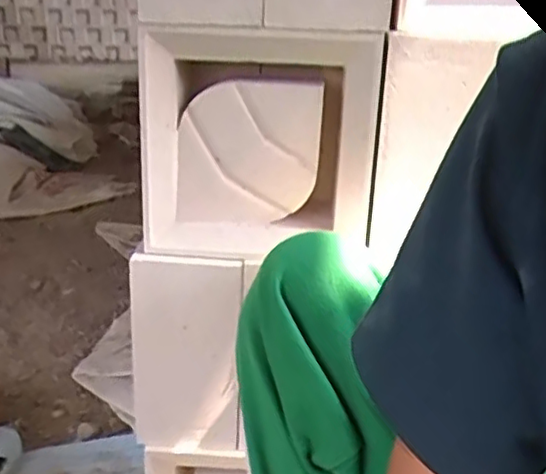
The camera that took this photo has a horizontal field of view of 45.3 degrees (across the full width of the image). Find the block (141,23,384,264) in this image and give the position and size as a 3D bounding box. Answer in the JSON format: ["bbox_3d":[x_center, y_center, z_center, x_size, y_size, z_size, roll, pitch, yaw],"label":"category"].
[{"bbox_3d":[-0.016,-0.085,0.589,0.198,0.196,0.048,0,17,0],"label":"block"}]

